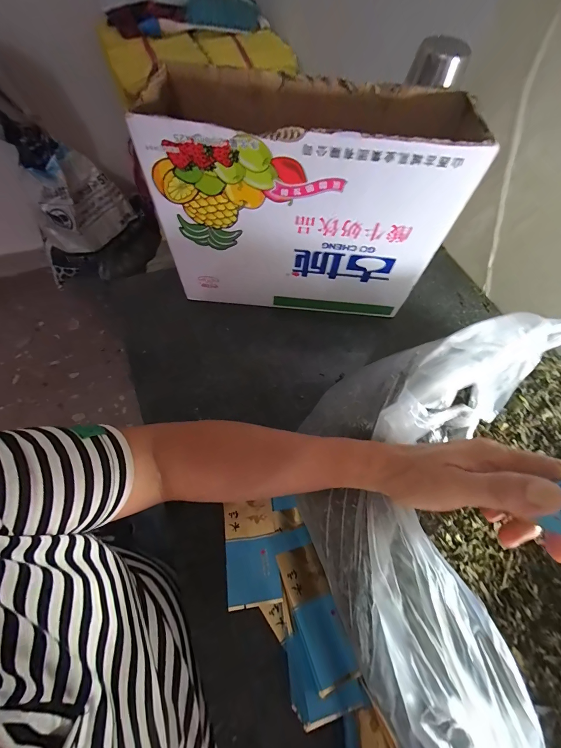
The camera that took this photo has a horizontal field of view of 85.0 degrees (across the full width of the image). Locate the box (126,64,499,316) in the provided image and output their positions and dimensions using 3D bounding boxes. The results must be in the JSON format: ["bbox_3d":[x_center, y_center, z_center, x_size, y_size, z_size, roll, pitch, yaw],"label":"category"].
[{"bbox_3d":[0.027,-0.219,0.414,0.334,0.245,0.130,4,63,-2],"label":"box"}]

